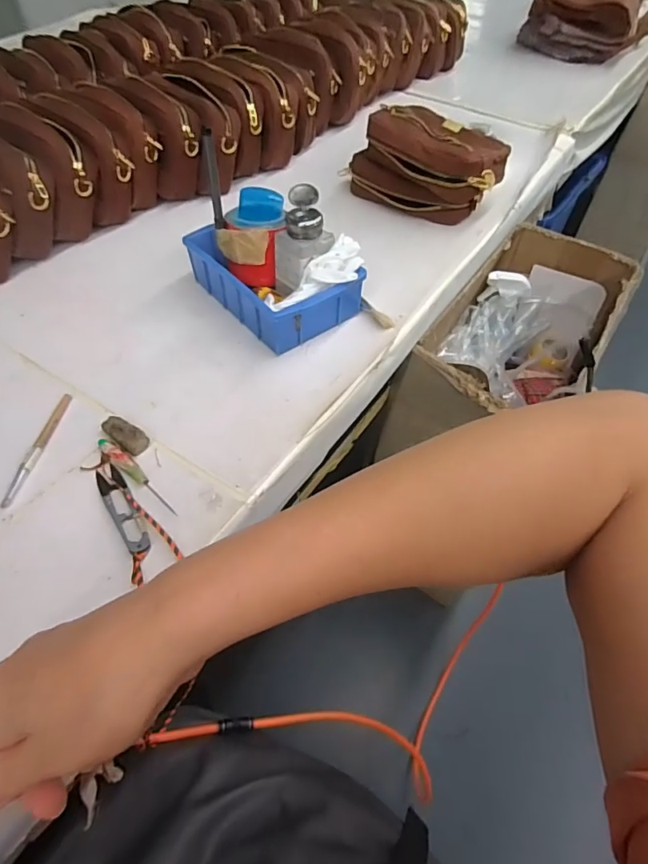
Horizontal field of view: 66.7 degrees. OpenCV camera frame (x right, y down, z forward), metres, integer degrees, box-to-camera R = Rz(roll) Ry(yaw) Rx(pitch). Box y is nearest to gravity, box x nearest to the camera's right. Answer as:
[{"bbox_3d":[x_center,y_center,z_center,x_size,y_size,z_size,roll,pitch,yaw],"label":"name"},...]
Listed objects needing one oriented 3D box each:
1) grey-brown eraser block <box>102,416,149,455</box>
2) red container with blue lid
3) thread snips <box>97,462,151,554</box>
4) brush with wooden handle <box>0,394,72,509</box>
[{"bbox_3d":[-0.192,0.005,0.476,0.051,0.013,0.028,31,57,19],"label":"grey-brown eraser block"},{"bbox_3d":[-0.085,-0.232,0.590,0.083,0.073,0.084,-1,53,-4],"label":"red container with blue lid"},{"bbox_3d":[-0.175,0.064,0.427,0.020,0.011,0.104,-27,59,-21],"label":"thread snips"},{"bbox_3d":[-0.269,0.014,0.464,0.011,0.008,0.125,7,53,3],"label":"brush with wooden handle"}]

